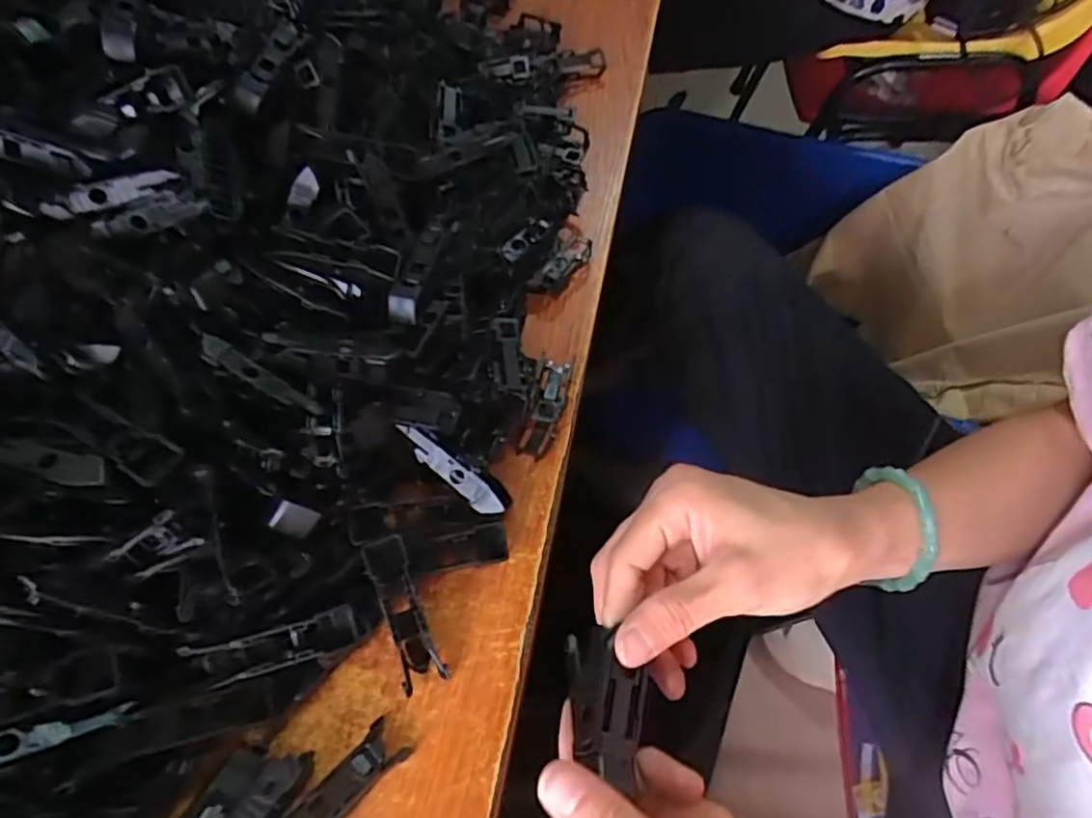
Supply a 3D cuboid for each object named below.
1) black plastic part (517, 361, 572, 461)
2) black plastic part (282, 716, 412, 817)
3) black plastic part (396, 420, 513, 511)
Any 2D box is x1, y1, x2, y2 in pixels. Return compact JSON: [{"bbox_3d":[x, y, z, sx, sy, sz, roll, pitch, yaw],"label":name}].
[{"bbox_3d":[0.001,-0.001,0.358,0.017,0.007,0.059,14,61,8],"label":"black plastic part"},{"bbox_3d":[-0.087,0.158,0.265,0.019,0.014,0.063,39,67,20],"label":"black plastic part"},{"bbox_3d":[-0.045,0.028,0.319,0.065,0.009,0.015,41,66,-3],"label":"black plastic part"}]

